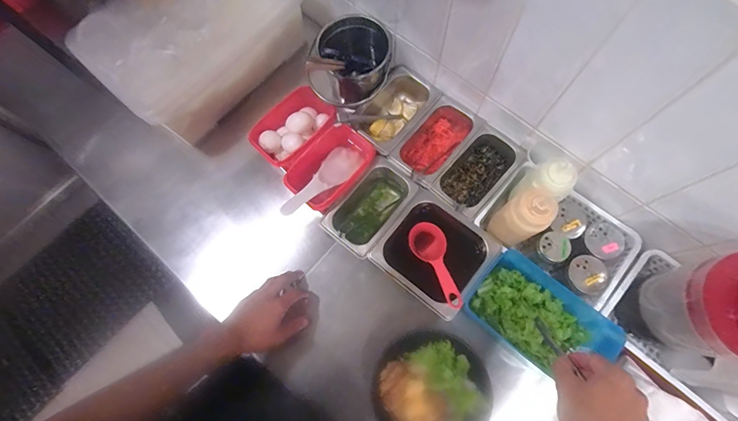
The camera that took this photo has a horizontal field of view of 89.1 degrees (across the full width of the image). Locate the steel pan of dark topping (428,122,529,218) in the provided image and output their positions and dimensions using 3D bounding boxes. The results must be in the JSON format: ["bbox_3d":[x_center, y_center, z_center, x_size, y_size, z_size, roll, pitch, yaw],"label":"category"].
[{"bbox_3d":[0.198,-0.067,0.709,0.104,0.075,0.172,40,79,12],"label":"steel pan of dark topping"}]

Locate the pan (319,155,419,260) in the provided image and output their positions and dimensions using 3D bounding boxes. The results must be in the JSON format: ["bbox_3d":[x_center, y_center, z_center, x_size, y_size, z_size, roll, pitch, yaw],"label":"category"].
[{"bbox_3d":[0.004,-0.001,0.701,0.100,0.065,0.172,38,79,12],"label":"pan"}]

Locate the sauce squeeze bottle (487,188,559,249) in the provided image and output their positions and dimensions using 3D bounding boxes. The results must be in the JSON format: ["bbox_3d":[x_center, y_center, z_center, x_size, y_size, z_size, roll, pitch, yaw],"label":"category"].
[{"bbox_3d":[0.240,0.016,0.607,0.055,0.149,0.067,-39,76,-9],"label":"sauce squeeze bottle"}]

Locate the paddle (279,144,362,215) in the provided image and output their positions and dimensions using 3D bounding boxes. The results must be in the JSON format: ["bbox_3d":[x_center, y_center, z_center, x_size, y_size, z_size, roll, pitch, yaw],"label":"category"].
[{"bbox_3d":[-0.087,-0.057,0.698,0.059,0.025,0.187,39,57,12],"label":"paddle"}]

